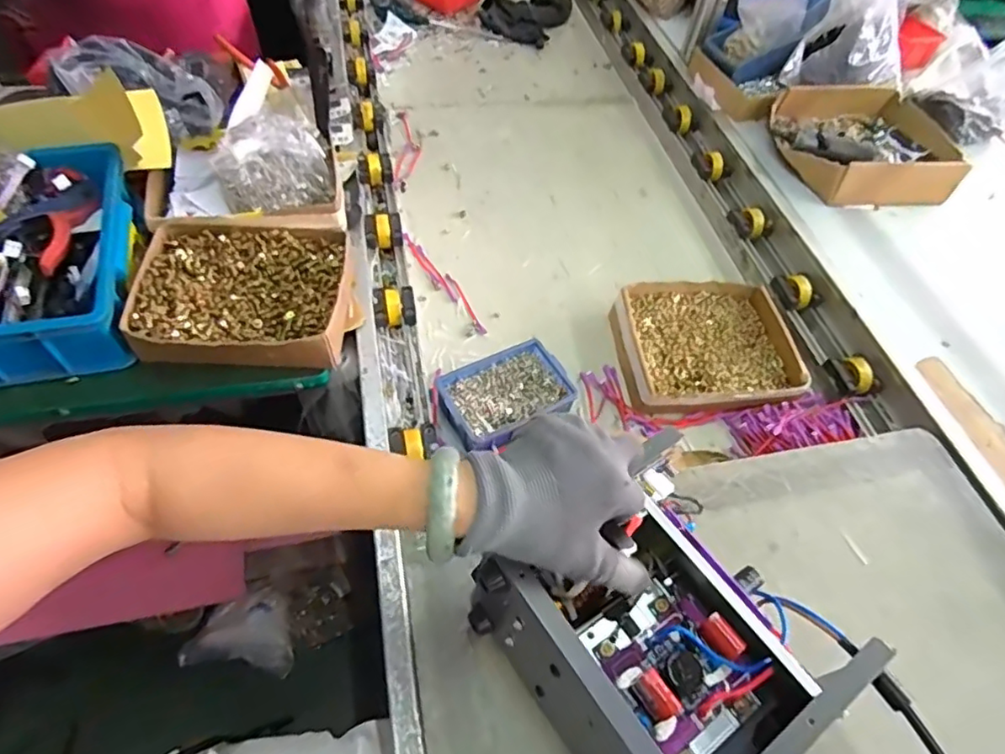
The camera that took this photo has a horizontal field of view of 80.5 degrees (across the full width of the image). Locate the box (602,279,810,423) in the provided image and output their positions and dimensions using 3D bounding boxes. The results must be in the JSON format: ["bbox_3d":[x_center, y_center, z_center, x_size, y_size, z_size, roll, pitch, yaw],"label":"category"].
[{"bbox_3d":[0.268,-0.044,0.784,0.232,0.045,0.204,-4,54,-8],"label":"box"}]

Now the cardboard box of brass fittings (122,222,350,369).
[{"bbox_3d":[-0.283,-0.096,0.661,0.210,0.060,0.184,-1,54,-6],"label":"cardboard box of brass fittings"}]

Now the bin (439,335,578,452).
[{"bbox_3d":[0.003,0.022,0.707,0.150,0.042,0.099,-20,58,-18],"label":"bin"}]

